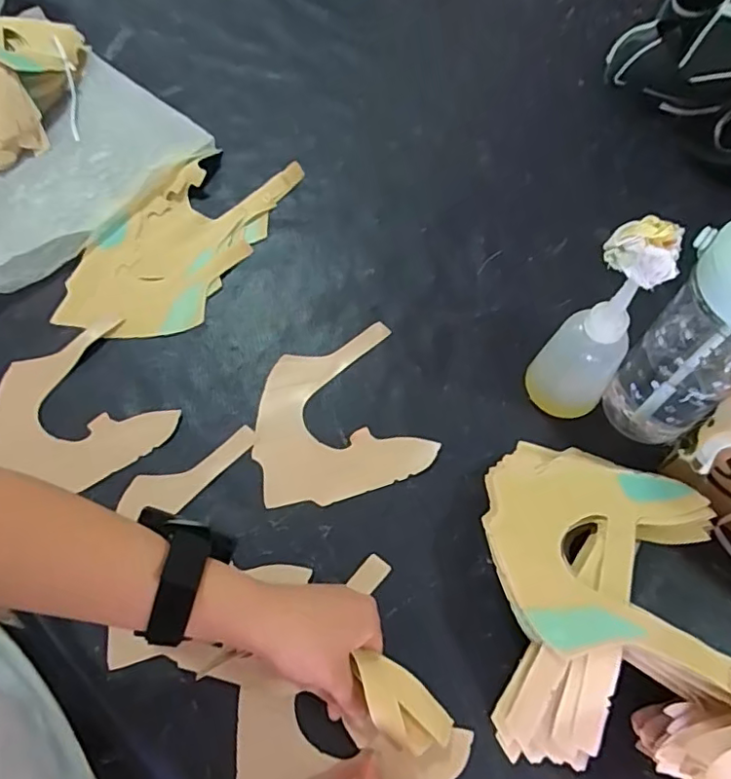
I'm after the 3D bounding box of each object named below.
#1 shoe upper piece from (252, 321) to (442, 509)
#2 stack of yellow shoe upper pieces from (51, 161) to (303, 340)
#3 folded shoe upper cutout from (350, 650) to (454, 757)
[{"bbox_3d":[-0.030,0.022,0.511,0.149,0.004,0.155,-18,64,-9],"label":"shoe upper piece"},{"bbox_3d":[-0.195,-0.160,0.593,0.141,0.022,0.264,23,65,11],"label":"stack of yellow shoe upper pieces"},{"bbox_3d":[0.023,0.215,0.384,0.085,0.024,0.040,47,69,-11],"label":"folded shoe upper cutout"}]

